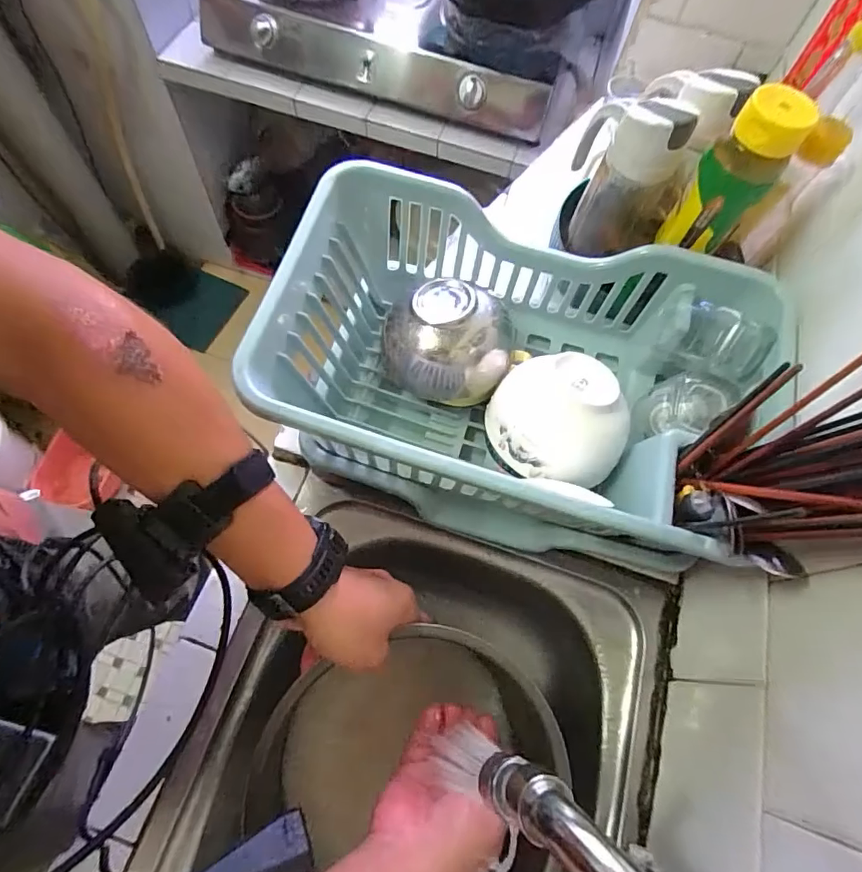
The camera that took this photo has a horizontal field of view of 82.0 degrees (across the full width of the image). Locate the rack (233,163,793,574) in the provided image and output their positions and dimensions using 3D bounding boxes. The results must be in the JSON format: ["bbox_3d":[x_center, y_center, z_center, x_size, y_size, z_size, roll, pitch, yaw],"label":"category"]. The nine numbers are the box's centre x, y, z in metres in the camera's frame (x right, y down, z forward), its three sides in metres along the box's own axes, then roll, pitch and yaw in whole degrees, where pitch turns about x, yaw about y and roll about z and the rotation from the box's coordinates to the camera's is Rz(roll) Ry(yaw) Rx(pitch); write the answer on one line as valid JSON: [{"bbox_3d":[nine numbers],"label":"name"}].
[{"bbox_3d":[0.069,-0.055,0.466,0.406,0.156,0.263,16,65,5],"label":"rack"}]

